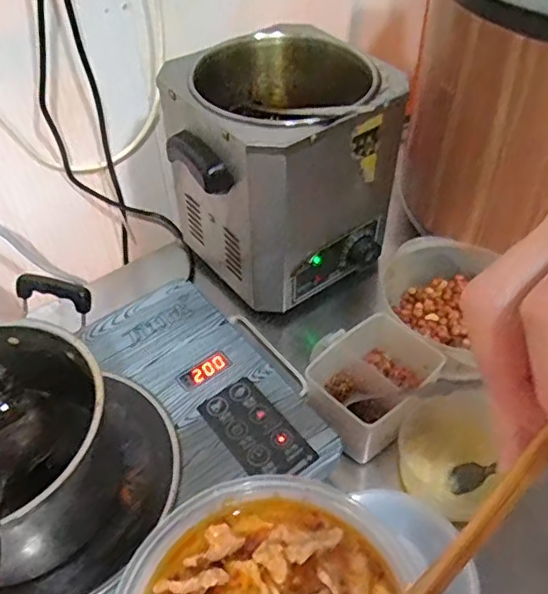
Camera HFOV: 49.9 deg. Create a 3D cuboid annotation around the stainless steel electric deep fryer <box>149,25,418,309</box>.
[{"bbox_3d":[0.009,-0.154,0.691,0.222,0.235,0.209,-22,51,-18],"label":"stainless steel electric deep fryer"}]

